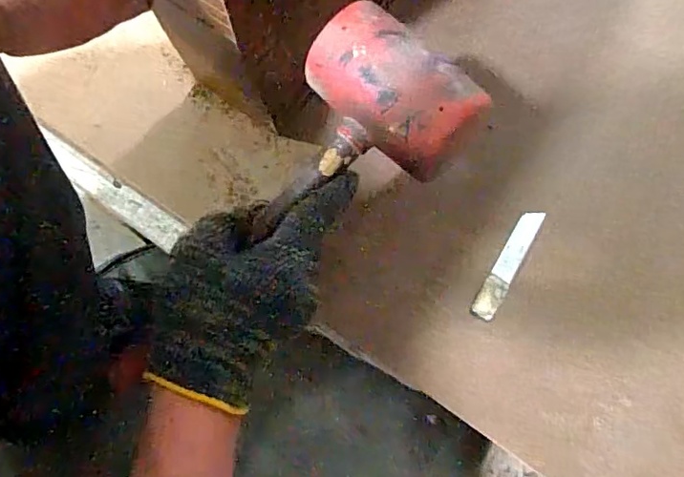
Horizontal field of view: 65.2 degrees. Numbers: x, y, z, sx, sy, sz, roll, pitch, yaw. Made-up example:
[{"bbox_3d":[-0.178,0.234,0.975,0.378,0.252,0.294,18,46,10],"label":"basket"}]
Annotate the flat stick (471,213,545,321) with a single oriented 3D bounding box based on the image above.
[{"bbox_3d":[0.136,0.020,0.436,0.019,0.004,0.101,29,75,11],"label":"flat stick"}]

